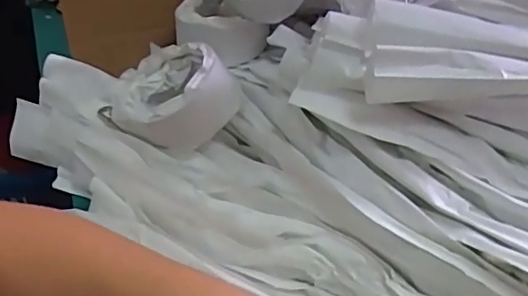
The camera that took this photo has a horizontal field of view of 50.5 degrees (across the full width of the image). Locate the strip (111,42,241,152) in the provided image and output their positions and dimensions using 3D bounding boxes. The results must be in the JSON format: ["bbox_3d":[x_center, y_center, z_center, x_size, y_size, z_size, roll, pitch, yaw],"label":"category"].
[{"bbox_3d":[-0.073,-0.043,0.501,0.110,0.060,0.086,2,60,39],"label":"strip"}]

